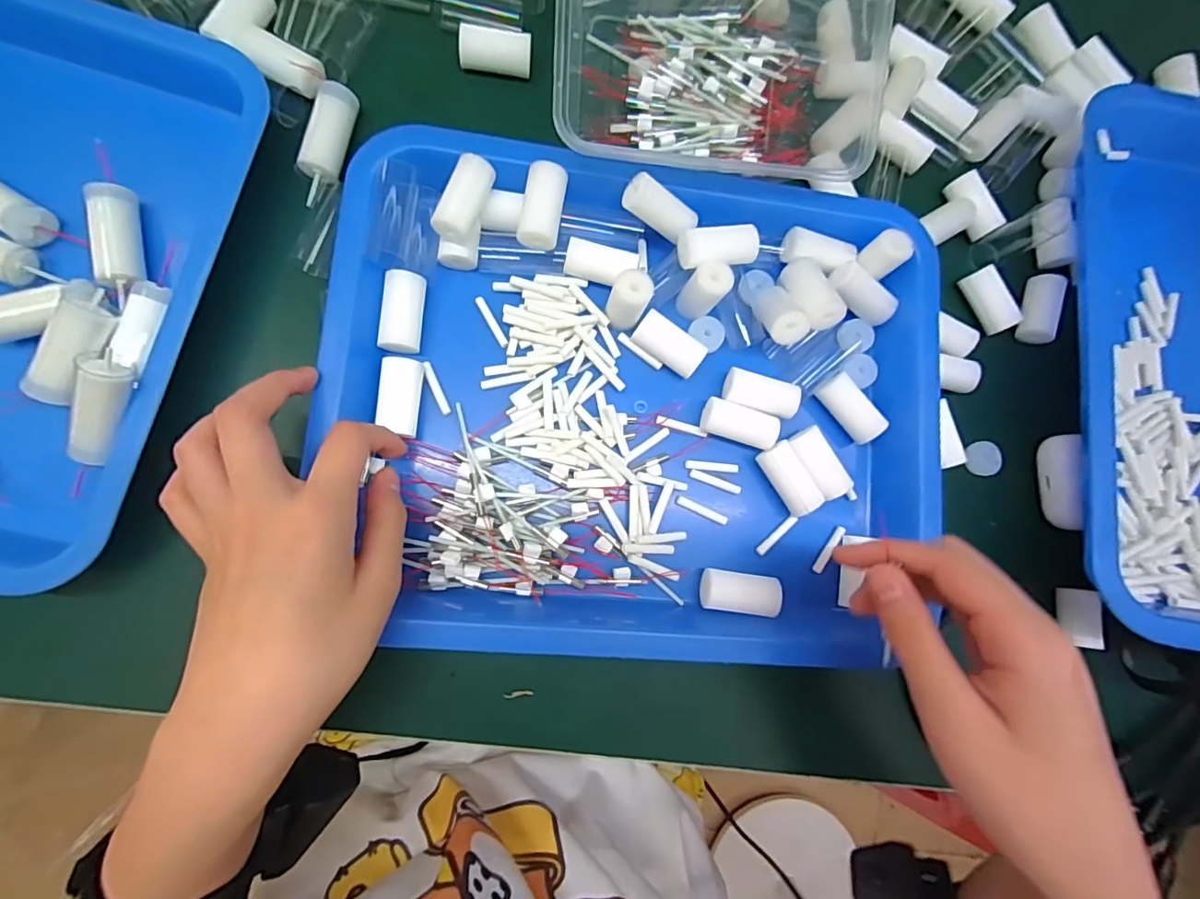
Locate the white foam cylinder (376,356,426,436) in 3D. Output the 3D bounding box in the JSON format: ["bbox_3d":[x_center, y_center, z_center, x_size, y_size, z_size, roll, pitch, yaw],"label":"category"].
[{"bbox_3d":[-0.105,-0.028,0.278,0.020,0.015,0.041,5,83,-6],"label":"white foam cylinder"}]

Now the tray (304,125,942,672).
[{"bbox_3d":[0.025,-0.022,0.286,0.321,0.039,0.268,4,83,-7],"label":"tray"}]

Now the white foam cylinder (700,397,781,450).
[{"bbox_3d":[0.079,-0.015,0.300,0.042,0.014,0.020,17,82,-5],"label":"white foam cylinder"}]

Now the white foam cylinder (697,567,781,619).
[{"bbox_3d":[0.077,0.078,0.289,0.039,0.017,0.022,6,83,-6],"label":"white foam cylinder"}]

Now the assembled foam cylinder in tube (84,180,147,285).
[{"bbox_3d":[-0.243,-0.107,0.266,0.017,0.022,0.050,-11,85,-8],"label":"assembled foam cylinder in tube"}]

